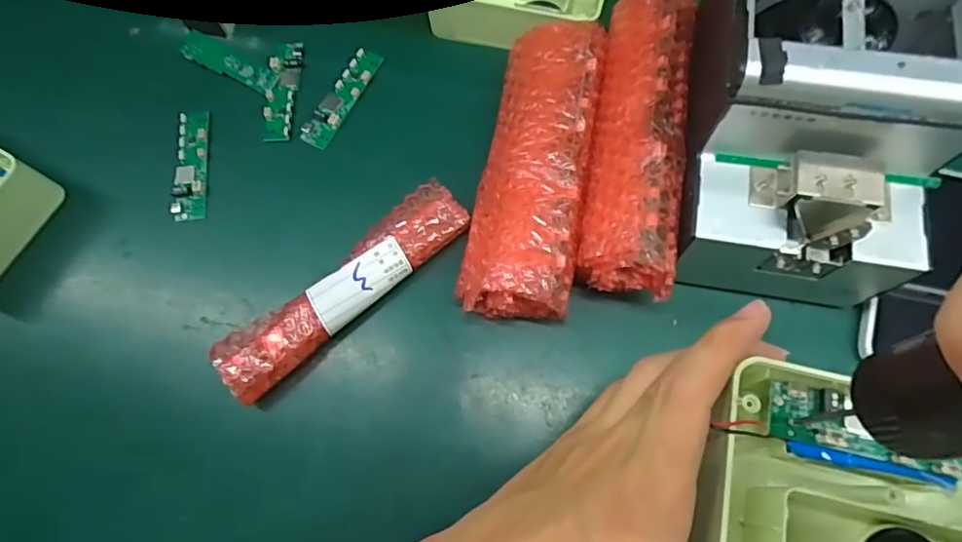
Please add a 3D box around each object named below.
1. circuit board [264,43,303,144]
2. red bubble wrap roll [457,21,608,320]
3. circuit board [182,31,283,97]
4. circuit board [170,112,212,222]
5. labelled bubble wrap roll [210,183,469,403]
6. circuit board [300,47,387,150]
[{"bbox_3d":[-0.159,-0.145,0.442,0.024,0.008,0.092,0,69,3],"label":"circuit board"},{"bbox_3d":[0.036,-0.067,0.381,0.070,0.074,0.200,8,70,6],"label":"red bubble wrap roll"},{"bbox_3d":[-0.206,-0.169,0.448,0.091,0.007,0.026,30,74,13],"label":"circuit board"},{"bbox_3d":[-0.224,-0.083,0.423,0.024,0.007,0.090,-6,69,1],"label":"circuit board"},{"bbox_3d":[-0.092,0.013,0.382,0.189,0.032,0.041,-39,72,-11],"label":"labelled bubble wrap roll"},{"bbox_3d":[-0.112,-0.140,0.435,0.023,0.005,0.091,25,73,12],"label":"circuit board"}]

